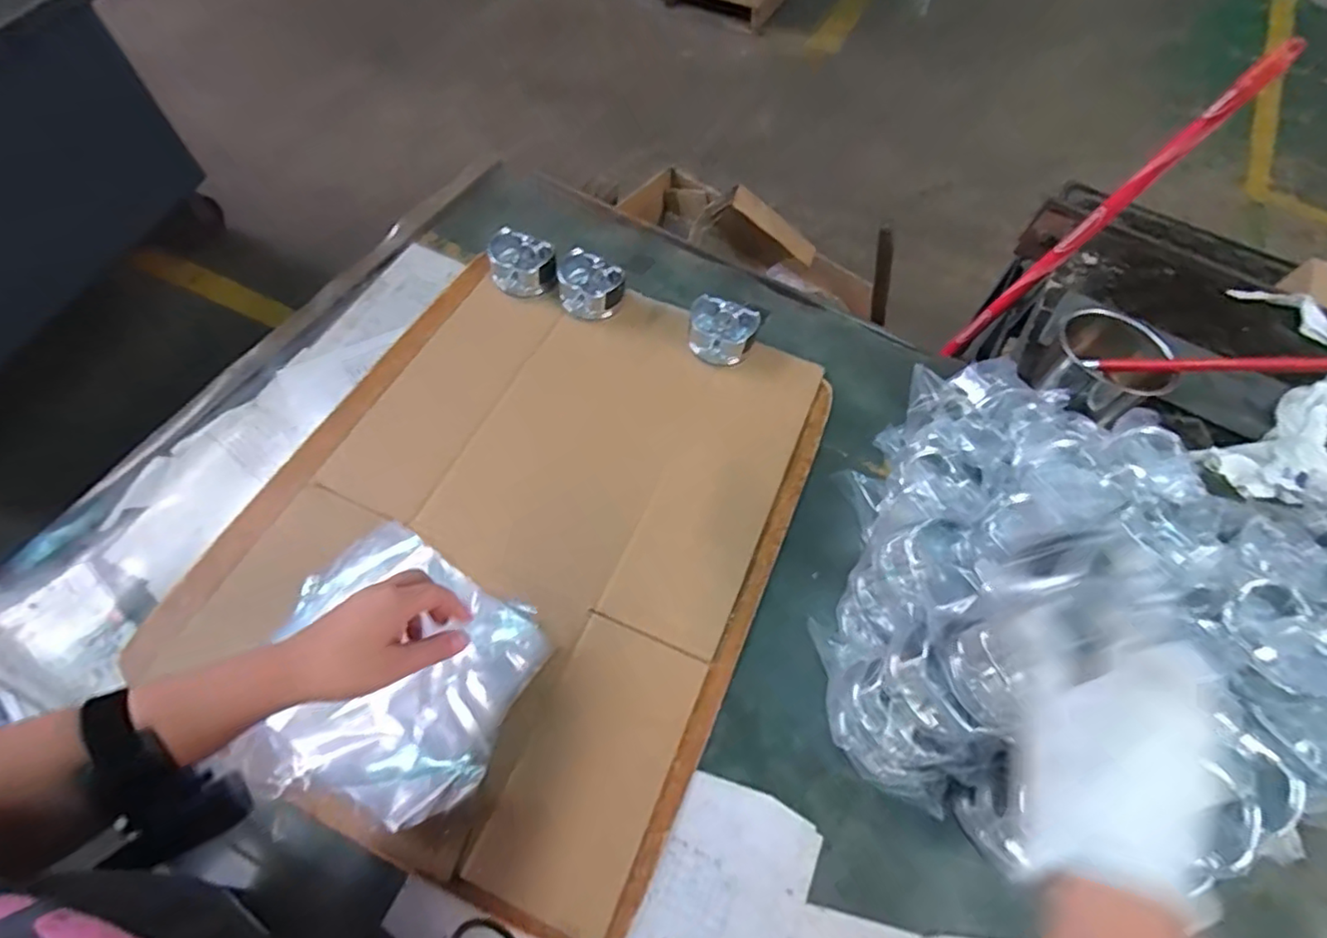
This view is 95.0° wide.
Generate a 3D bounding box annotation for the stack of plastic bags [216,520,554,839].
[{"bbox_3d":[-0.246,0.187,0.531,0.226,0.024,0.234,27,63,12],"label":"stack of plastic bags"}]

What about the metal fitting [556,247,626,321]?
[{"bbox_3d":[-0.092,-0.230,0.779,0.083,0.044,0.082,0,61,-3],"label":"metal fitting"}]

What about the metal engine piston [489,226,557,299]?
[{"bbox_3d":[-0.181,-0.262,0.787,0.084,0.046,0.080,-5,61,-6],"label":"metal engine piston"}]

